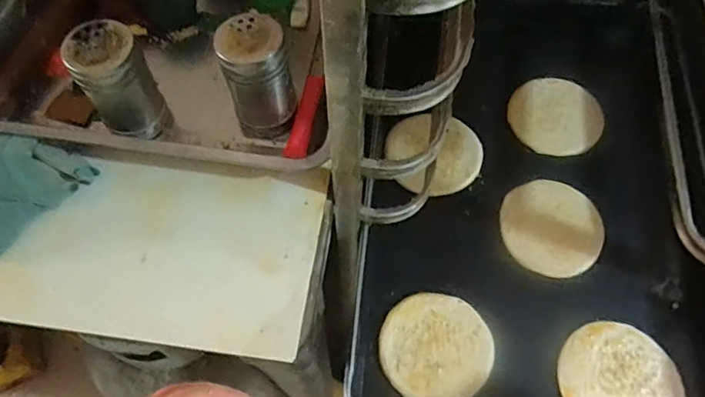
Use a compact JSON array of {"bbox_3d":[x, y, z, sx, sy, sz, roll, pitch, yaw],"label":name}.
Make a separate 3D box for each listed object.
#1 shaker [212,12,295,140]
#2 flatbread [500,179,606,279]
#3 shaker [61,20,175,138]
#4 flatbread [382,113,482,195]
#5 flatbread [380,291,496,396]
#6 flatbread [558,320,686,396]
[{"bbox_3d":[-0.090,-0.119,0.510,0.059,0.105,0.067,-11,64,-5],"label":"shaker"},{"bbox_3d":[0.240,0.033,0.634,0.115,0.018,0.125,4,64,2],"label":"flatbread"},{"bbox_3d":[-0.224,-0.110,0.509,0.060,0.109,0.058,-33,68,-15],"label":"shaker"},{"bbox_3d":[0.102,-0.056,0.675,0.120,0.015,0.109,21,66,11],"label":"flatbread"},{"bbox_3d":[0.090,0.162,0.574,0.116,0.012,0.116,0,64,0],"label":"flatbread"},{"bbox_3d":[0.279,0.192,0.550,0.118,0.008,0.116,0,64,0],"label":"flatbread"}]

